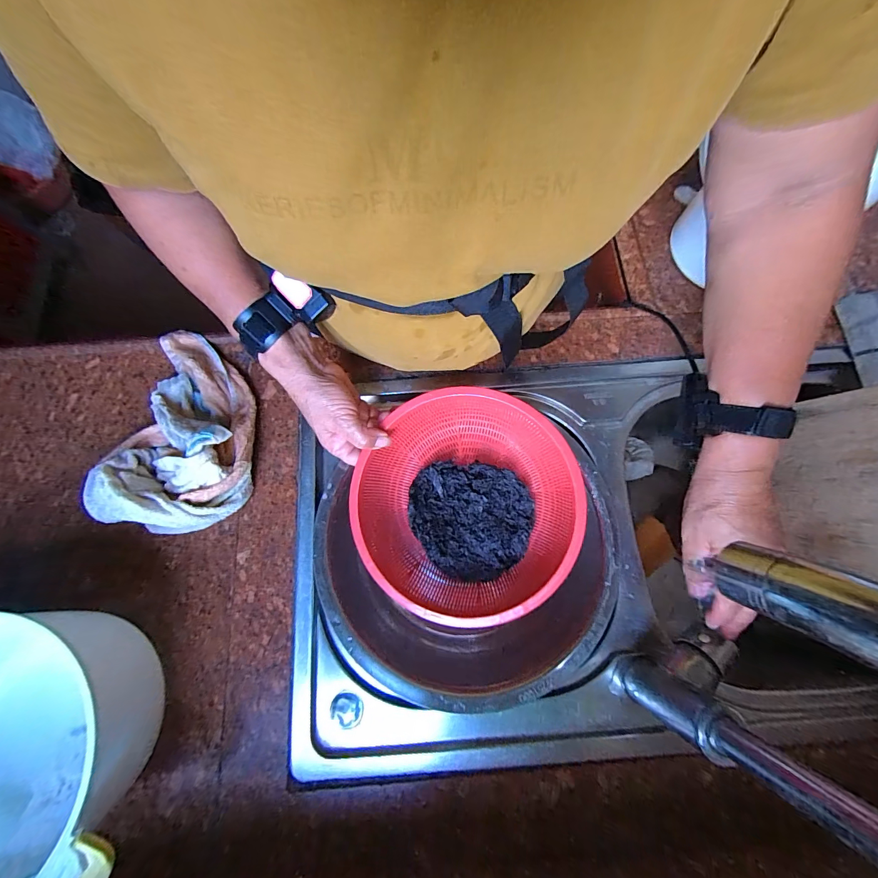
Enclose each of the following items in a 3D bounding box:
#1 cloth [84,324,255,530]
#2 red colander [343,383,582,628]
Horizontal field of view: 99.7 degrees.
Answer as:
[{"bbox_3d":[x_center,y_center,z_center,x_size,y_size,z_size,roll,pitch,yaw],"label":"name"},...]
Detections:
[{"bbox_3d":[-0.286,-0.020,0.416,0.165,0.071,0.239,8,74,2],"label":"cloth"},{"bbox_3d":[0.021,0.071,0.395,0.212,0.094,0.223,0,74,0],"label":"red colander"}]

